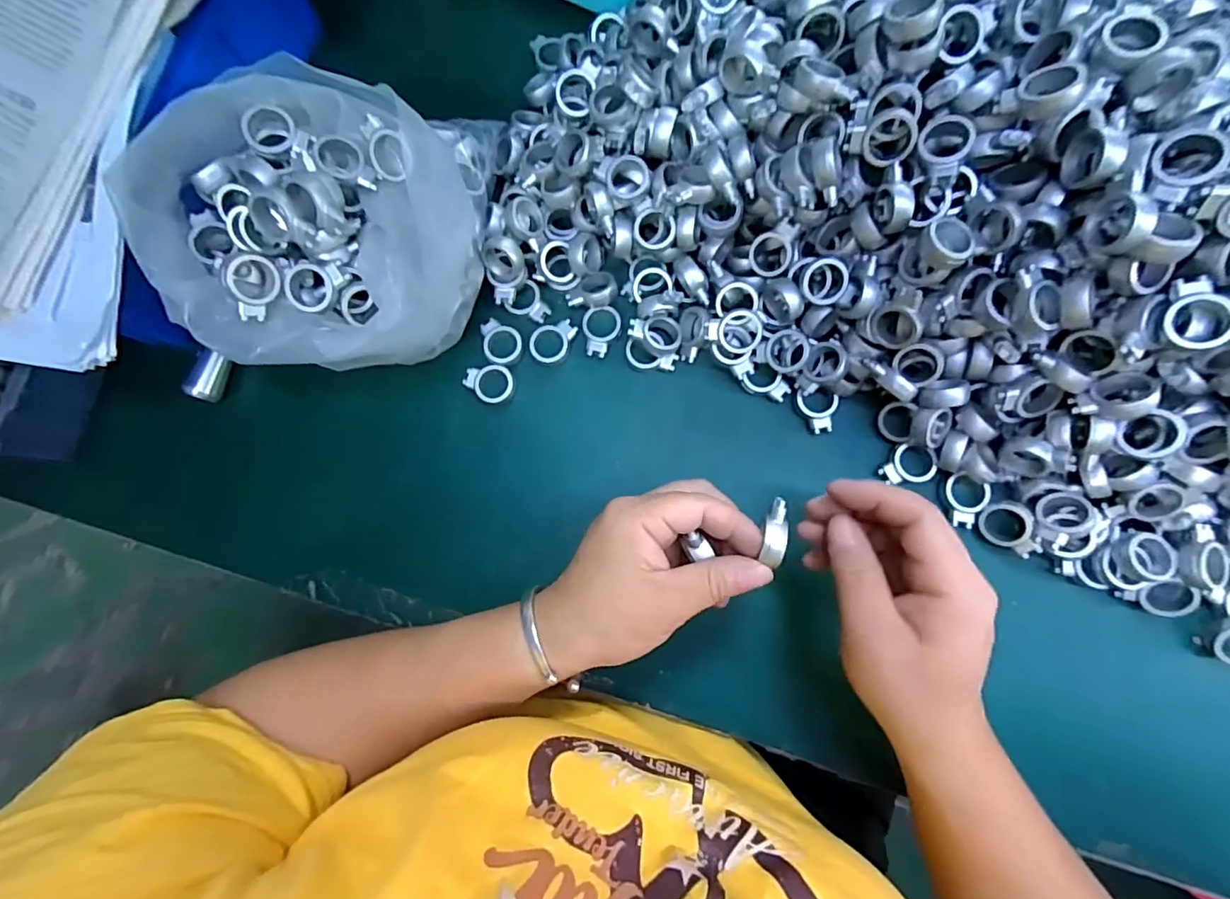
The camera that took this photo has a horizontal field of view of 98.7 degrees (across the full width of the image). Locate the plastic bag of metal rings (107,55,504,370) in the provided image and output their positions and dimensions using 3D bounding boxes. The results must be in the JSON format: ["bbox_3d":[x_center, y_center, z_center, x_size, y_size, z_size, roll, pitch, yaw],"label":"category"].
[{"bbox_3d":[-0.161,-0.130,0.310,0.163,0.110,0.171,-4,82,4],"label":"plastic bag of metal rings"}]

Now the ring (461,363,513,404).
[{"bbox_3d":[-0.083,-0.044,0.346,0.032,0.004,0.025,7,82,6],"label":"ring"}]

